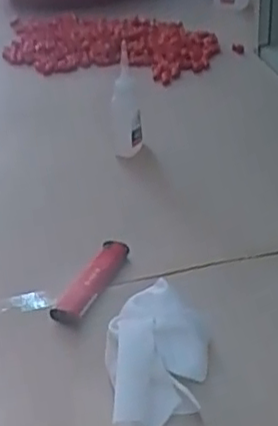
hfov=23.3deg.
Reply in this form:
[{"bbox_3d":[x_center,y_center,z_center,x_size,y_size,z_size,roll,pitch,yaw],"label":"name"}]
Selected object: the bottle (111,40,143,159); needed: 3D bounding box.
[{"bbox_3d":[-0.011,-0.086,0.542,0.024,0.089,0.034,-4,36,0],"label":"bottle"}]

